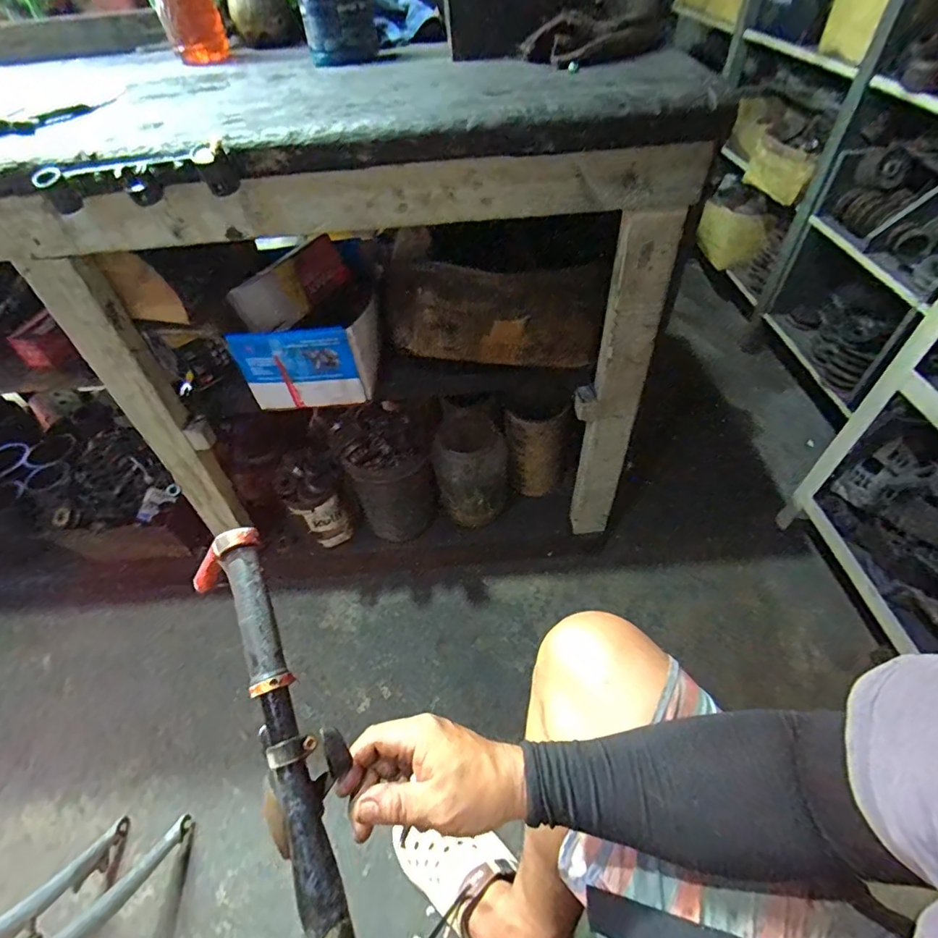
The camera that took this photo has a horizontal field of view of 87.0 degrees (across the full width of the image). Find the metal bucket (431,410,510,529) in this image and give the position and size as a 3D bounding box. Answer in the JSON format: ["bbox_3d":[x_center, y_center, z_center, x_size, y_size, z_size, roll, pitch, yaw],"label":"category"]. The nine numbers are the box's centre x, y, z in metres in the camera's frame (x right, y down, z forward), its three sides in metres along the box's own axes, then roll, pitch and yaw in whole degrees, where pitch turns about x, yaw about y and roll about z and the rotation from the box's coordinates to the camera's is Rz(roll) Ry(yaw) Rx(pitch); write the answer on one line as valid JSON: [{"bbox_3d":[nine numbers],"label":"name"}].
[{"bbox_3d":[0.006,0.008,1.003,0.136,0.210,0.123,17,52,17],"label":"metal bucket"}]

